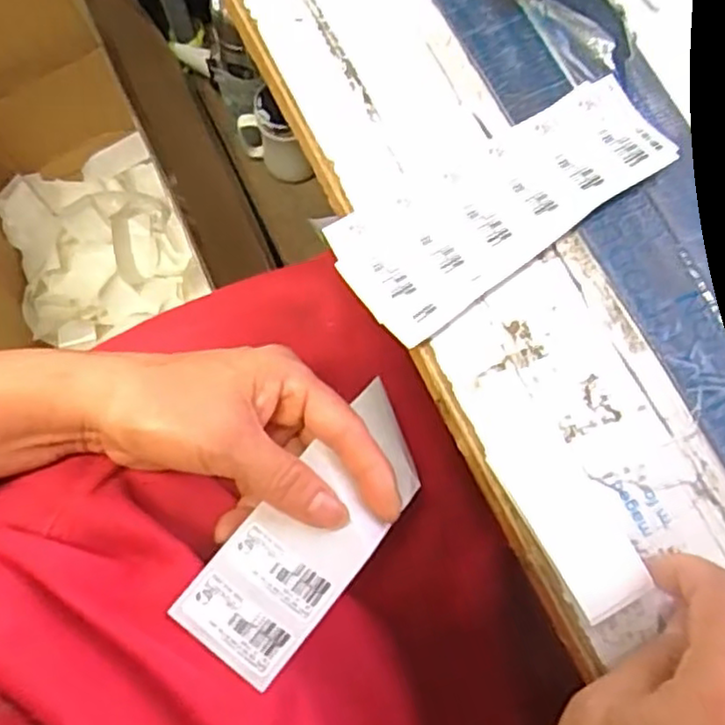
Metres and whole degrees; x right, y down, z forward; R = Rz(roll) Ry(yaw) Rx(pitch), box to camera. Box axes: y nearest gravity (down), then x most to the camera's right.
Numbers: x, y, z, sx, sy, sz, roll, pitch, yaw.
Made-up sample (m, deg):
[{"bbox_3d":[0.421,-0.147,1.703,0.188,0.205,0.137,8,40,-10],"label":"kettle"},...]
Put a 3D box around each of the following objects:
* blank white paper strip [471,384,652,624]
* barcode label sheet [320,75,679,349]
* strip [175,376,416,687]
[{"bbox_3d":[0.081,0.058,0.288,0.033,0.004,0.091,-25,70,-11],"label":"blank white paper strip"},{"bbox_3d":[0.066,-0.072,0.320,0.159,0.011,0.061,-31,76,-6],"label":"barcode label sheet"},{"bbox_3d":[-0.017,0.069,0.308,0.050,0.019,0.141,36,57,10],"label":"strip"}]

